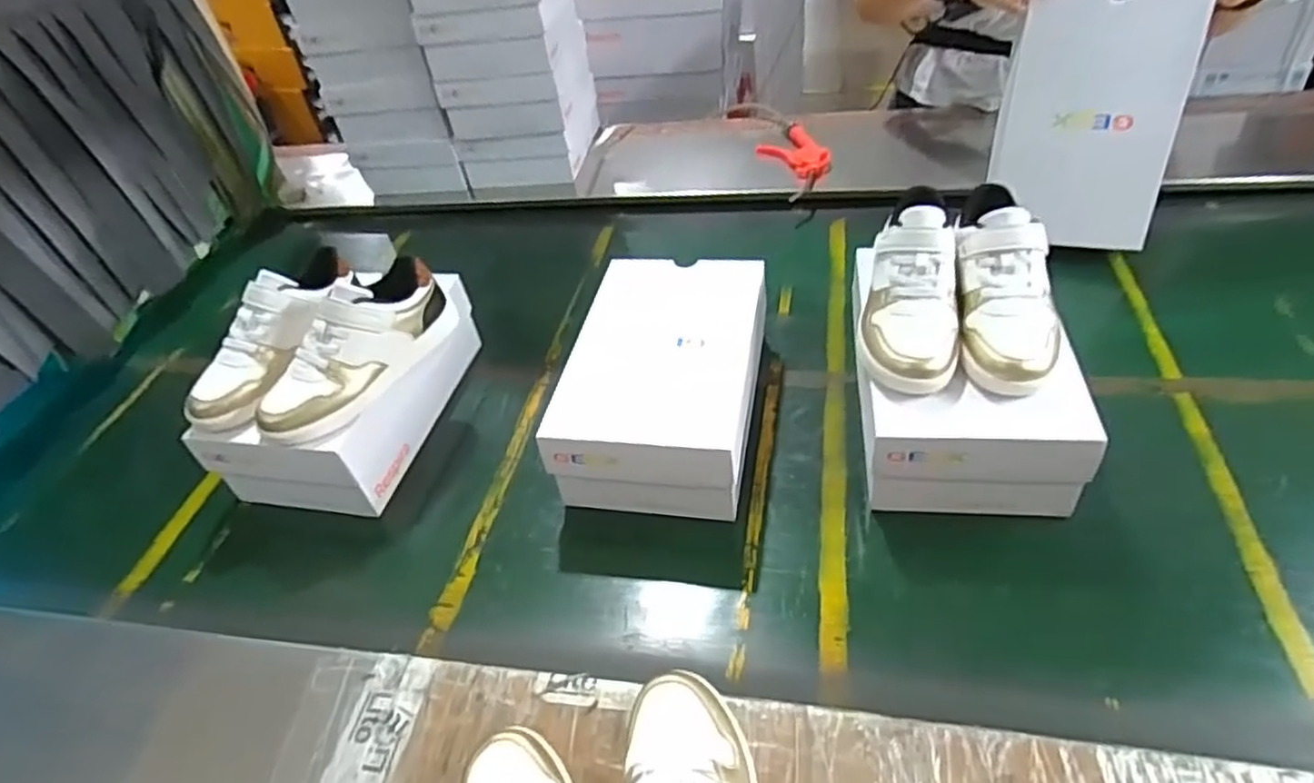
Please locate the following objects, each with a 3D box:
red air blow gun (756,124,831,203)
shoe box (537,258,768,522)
[{"bbox_3d":[0.226,-0.372,1.167,0.088,0.028,0.201,-13,44,-4],"label":"red air blow gun"},{"bbox_3d":[0.010,-0.012,0.783,0.182,0.107,0.297,4,42,12],"label":"shoe box"}]

